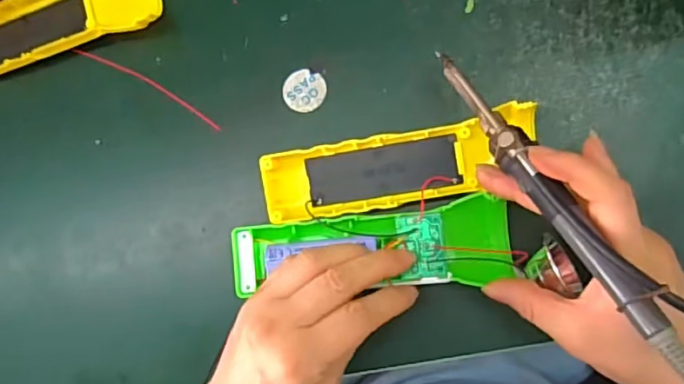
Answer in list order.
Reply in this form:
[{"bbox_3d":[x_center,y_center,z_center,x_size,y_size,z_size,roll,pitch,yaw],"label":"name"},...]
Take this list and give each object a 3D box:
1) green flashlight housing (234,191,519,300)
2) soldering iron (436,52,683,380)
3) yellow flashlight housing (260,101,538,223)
[{"bbox_3d":[0.016,0.032,0.332,0.163,0.025,0.046,-4,87,5],"label":"green flashlight housing"},{"bbox_3d":[0.100,0.007,0.261,0.016,0.016,0.189,-34,68,4],"label":"soldering iron"},{"bbox_3d":[0.032,-0.015,0.336,0.162,0.019,0.043,-13,86,9],"label":"yellow flashlight housing"}]

